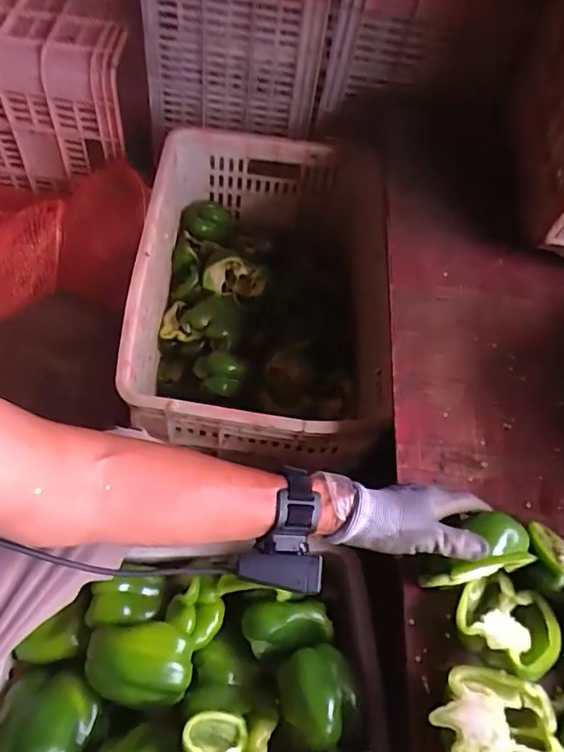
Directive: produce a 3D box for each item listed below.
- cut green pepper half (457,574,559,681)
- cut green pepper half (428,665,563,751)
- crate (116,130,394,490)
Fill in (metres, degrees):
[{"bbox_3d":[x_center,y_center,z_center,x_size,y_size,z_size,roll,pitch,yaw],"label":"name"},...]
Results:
[{"bbox_3d":[0.192,0.211,0.478,0.078,0.053,0.073,2,59,-3],"label":"cut green pepper half"},{"bbox_3d":[0.168,0.277,0.439,0.092,0.040,0.070,9,48,8],"label":"cut green pepper half"},{"bbox_3d":[-0.019,-0.134,0.882,0.360,0.219,0.582,4,59,-3],"label":"crate"}]

